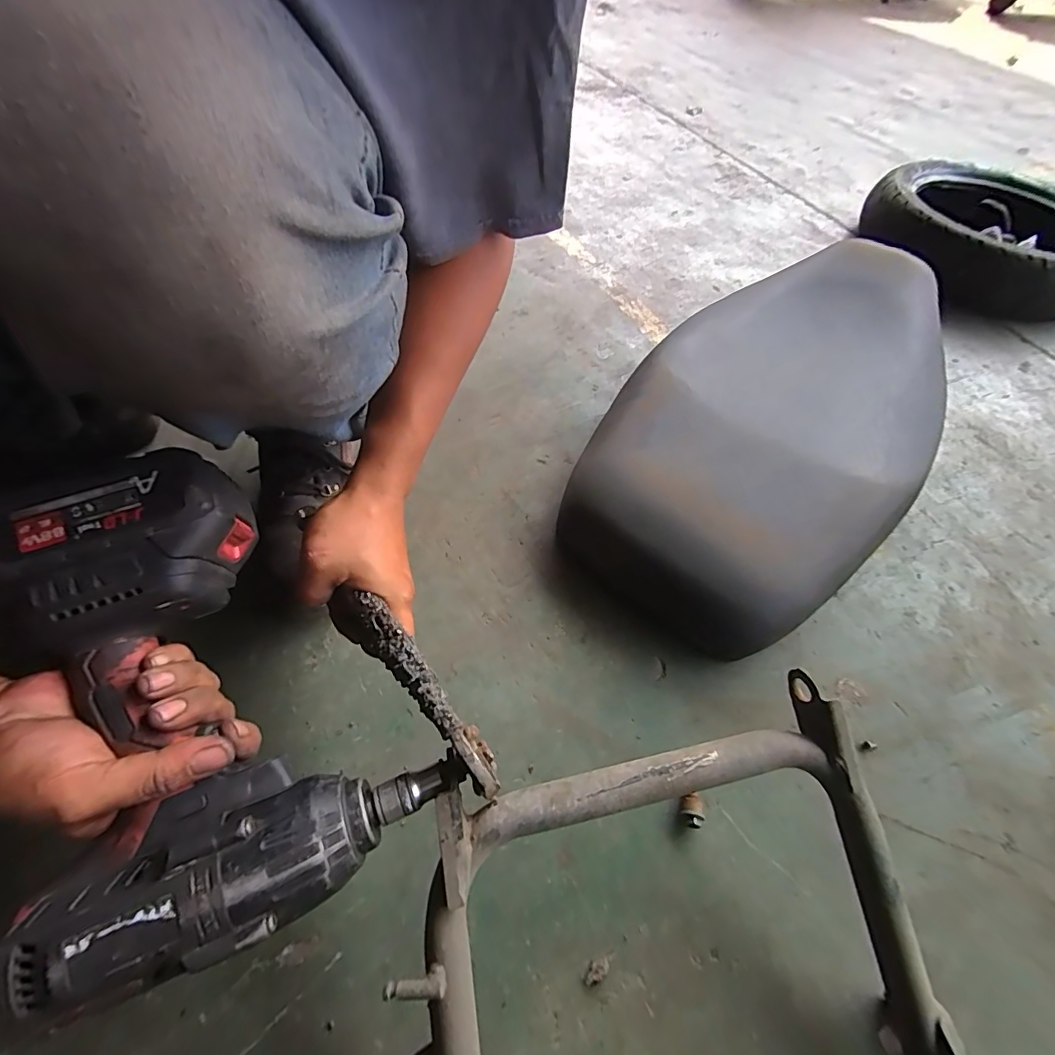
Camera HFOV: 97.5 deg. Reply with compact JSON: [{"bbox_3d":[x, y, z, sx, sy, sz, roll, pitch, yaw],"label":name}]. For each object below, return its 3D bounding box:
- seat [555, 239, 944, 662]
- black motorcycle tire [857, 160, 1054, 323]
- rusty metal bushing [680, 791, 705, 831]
[{"bbox_3d":[0.284,-0.127,0.538,0.560,0.136,0.320,-34,66,-22],"label":"seat"},{"bbox_3d":[0.852,-0.545,0.868,0.398,0.109,0.425,15,58,6],"label":"black motorcycle tire"},{"bbox_3d":[0.132,0.229,0.374,0.017,0.017,0.025,7,58,1],"label":"rusty metal bushing"}]

